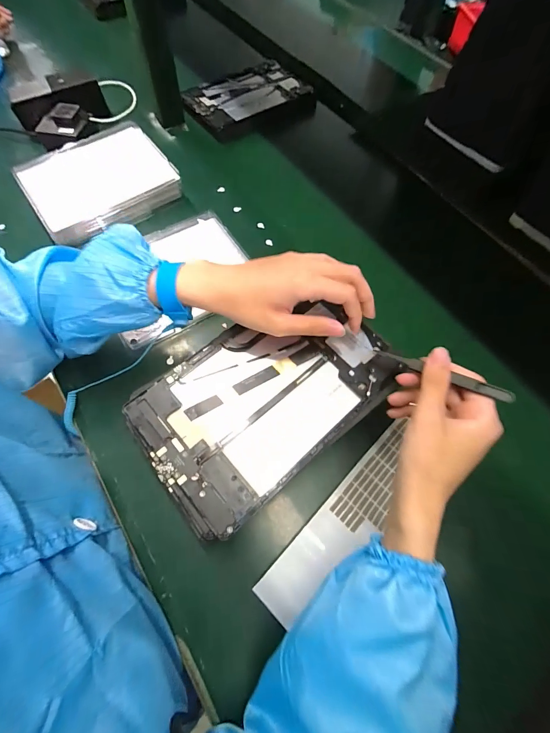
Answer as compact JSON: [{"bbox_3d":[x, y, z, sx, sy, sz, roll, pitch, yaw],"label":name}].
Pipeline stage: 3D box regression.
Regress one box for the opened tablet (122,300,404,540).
[{"bbox_3d":[-0.007,0.022,0.316,0.238,0.011,0.149,-37,73,-18],"label":"opened tablet"}]

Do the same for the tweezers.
[{"bbox_3d":[0.142,0.006,0.283,0.113,0.006,0.009,23,66,23],"label":"tweezers"}]

